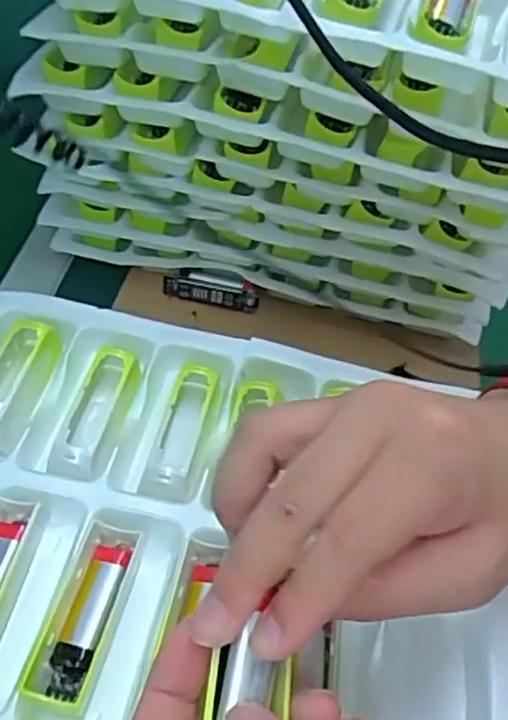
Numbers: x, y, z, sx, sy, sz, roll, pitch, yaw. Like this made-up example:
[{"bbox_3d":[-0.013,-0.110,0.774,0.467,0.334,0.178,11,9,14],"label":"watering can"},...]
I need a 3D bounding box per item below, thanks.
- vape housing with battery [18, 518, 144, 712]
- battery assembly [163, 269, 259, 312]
[{"bbox_3d":[-0.076,0.111,0.301,0.026,0.011,0.081,14,51,6],"label":"vape housing with battery"},{"bbox_3d":[-0.030,-0.049,0.468,0.067,0.021,0.004,14,21,7],"label":"battery assembly"}]

